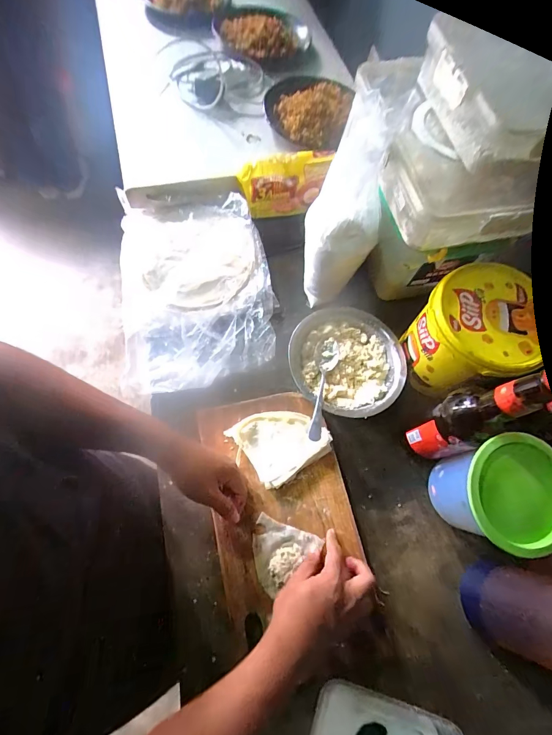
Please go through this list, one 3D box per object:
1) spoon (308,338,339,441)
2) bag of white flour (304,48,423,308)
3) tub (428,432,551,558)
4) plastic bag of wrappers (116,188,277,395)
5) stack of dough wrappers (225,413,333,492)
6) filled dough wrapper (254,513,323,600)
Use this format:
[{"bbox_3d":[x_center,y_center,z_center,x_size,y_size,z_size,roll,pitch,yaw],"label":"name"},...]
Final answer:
[{"bbox_3d":[0.074,0.033,0.527,0.026,0.027,0.168,12,59,4],"label":"spoon"},{"bbox_3d":[0.105,-0.233,0.511,0.107,0.342,0.059,22,53,6],"label":"bag of white flour"},{"bbox_3d":[0.272,0.157,0.440,0.103,0.142,0.121,-6,68,-7],"label":"tub"},{"bbox_3d":[-0.141,-0.144,0.599,0.255,0.046,0.352,-9,69,-8],"label":"plastic bag of wrappers"},{"bbox_3d":[0.005,0.108,0.507,0.121,0.017,0.108,-32,74,-16],"label":"stack of dough wrappers"},{"bbox_3d":[0.005,0.255,0.458,0.088,0.017,0.085,20,74,6],"label":"filled dough wrapper"}]

